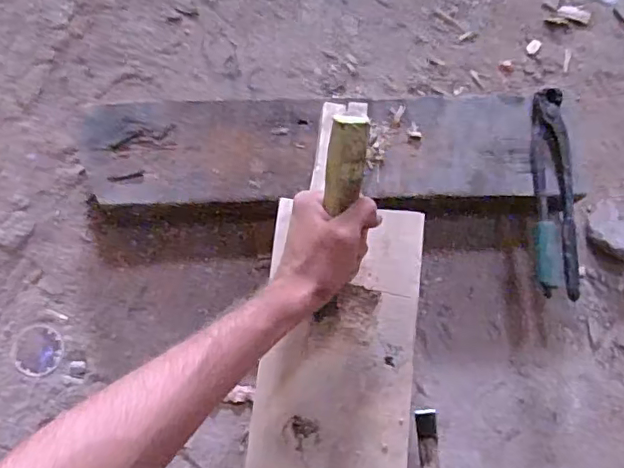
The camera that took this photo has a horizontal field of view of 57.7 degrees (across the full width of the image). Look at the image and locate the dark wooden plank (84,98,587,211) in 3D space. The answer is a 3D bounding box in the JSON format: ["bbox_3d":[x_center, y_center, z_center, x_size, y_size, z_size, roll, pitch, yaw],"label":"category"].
[{"bbox_3d":[0.026,-0.087,0.583,0.498,0.028,0.114,-3,78,-1],"label":"dark wooden plank"}]

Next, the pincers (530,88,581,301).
[{"bbox_3d":[0.245,-0.043,0.574,0.040,0.032,0.209,-2,78,-2],"label":"pincers"}]

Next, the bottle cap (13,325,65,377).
[{"bbox_3d":[-0.296,0.126,0.615,0.049,0.007,0.052,0,78,-1],"label":"bottle cap"}]

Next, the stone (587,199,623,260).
[{"bbox_3d":[0.333,-0.009,0.621,0.052,0.024,0.062,38,80,6],"label":"stone"}]

